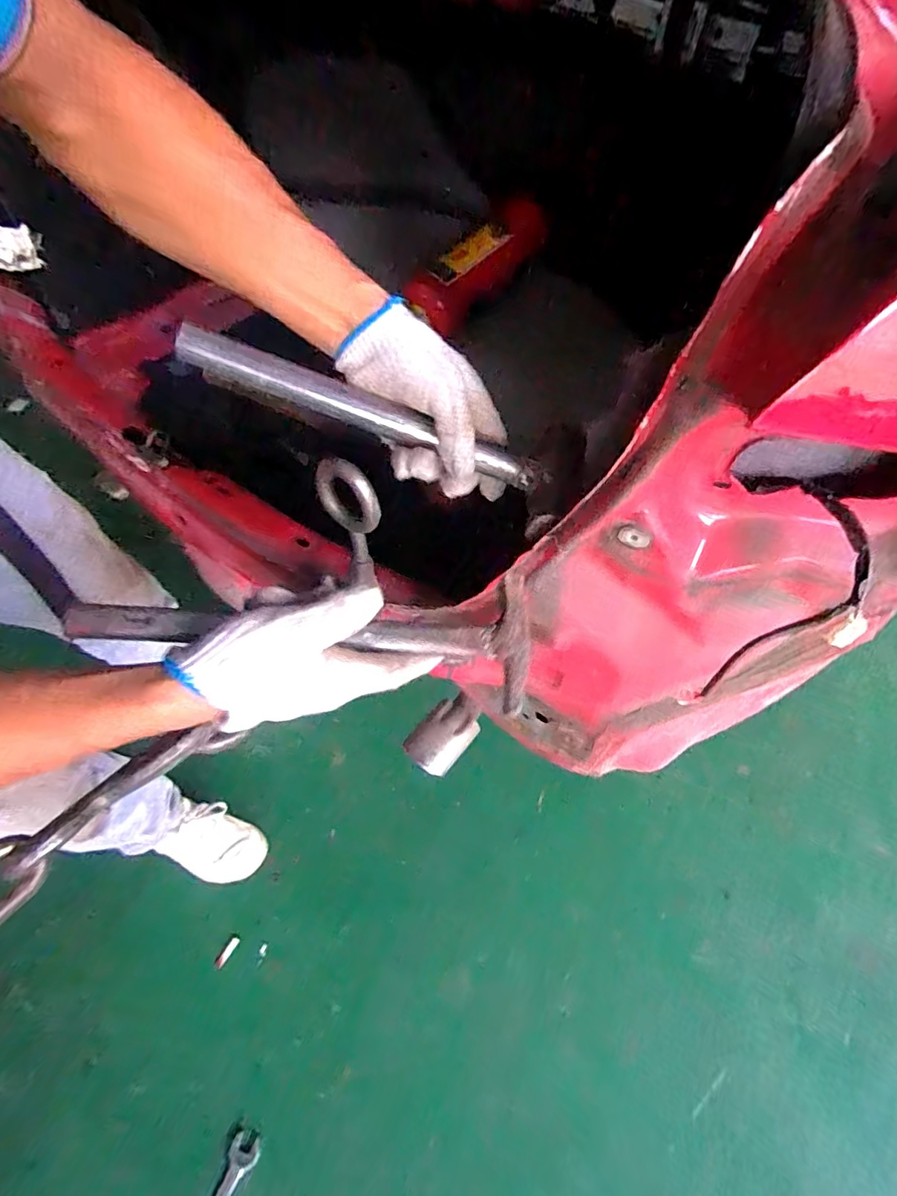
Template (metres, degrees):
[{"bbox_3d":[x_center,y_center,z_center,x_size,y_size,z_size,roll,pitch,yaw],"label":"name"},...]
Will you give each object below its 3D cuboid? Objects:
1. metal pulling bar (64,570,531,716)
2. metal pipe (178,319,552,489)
[{"bbox_3d":[-0.093,0.021,0.349,0.293,0.021,0.092,4,59,-6],"label":"metal pulling bar"},{"bbox_3d":[-0.059,-0.139,0.399,0.273,0.023,0.020,18,59,-11],"label":"metal pipe"}]

